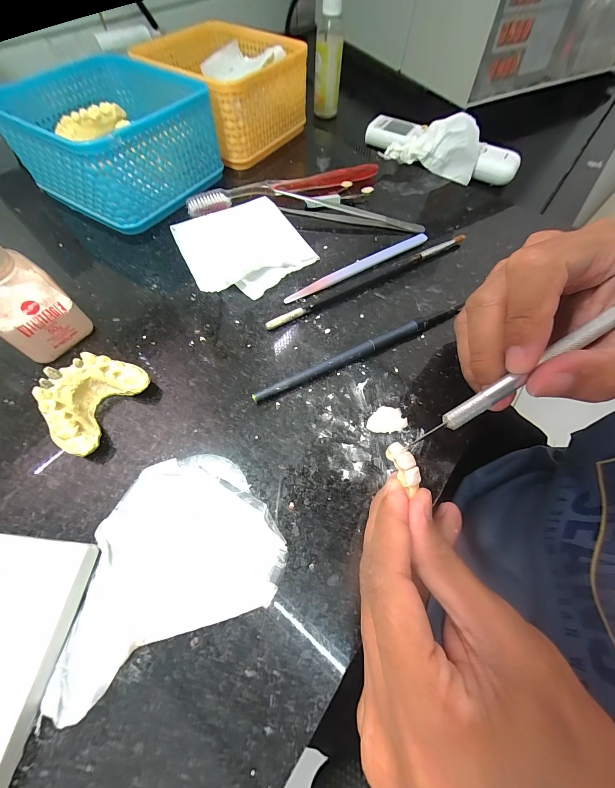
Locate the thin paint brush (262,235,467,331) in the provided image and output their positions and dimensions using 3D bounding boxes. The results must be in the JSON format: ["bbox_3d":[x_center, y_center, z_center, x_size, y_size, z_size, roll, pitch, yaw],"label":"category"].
[{"bbox_3d":[0.051,-0.091,0.225,0.187,0.008,0.010,-28,67,-16],"label":"thin paint brush"}]

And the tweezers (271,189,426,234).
[{"bbox_3d":[0.038,-0.161,0.257,0.129,0.016,0.009,11,63,3],"label":"tweezers"}]

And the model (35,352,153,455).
[{"bbox_3d":[-0.120,0.002,0.161,0.037,0.026,0.054,24,64,10],"label":"model"}]

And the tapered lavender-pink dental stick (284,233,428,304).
[{"bbox_3d":[0.043,-0.102,0.232,0.138,0.005,0.010,-30,67,-16],"label":"tapered lavender-pink dental stick"}]

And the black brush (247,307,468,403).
[{"bbox_3d":[0.038,-0.028,0.192,0.156,0.009,0.008,-24,66,-14],"label":"black brush"}]

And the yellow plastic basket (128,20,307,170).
[{"bbox_3d":[-0.090,-0.318,0.304,0.152,0.067,0.133,32,66,13],"label":"yellow plastic basket"}]

